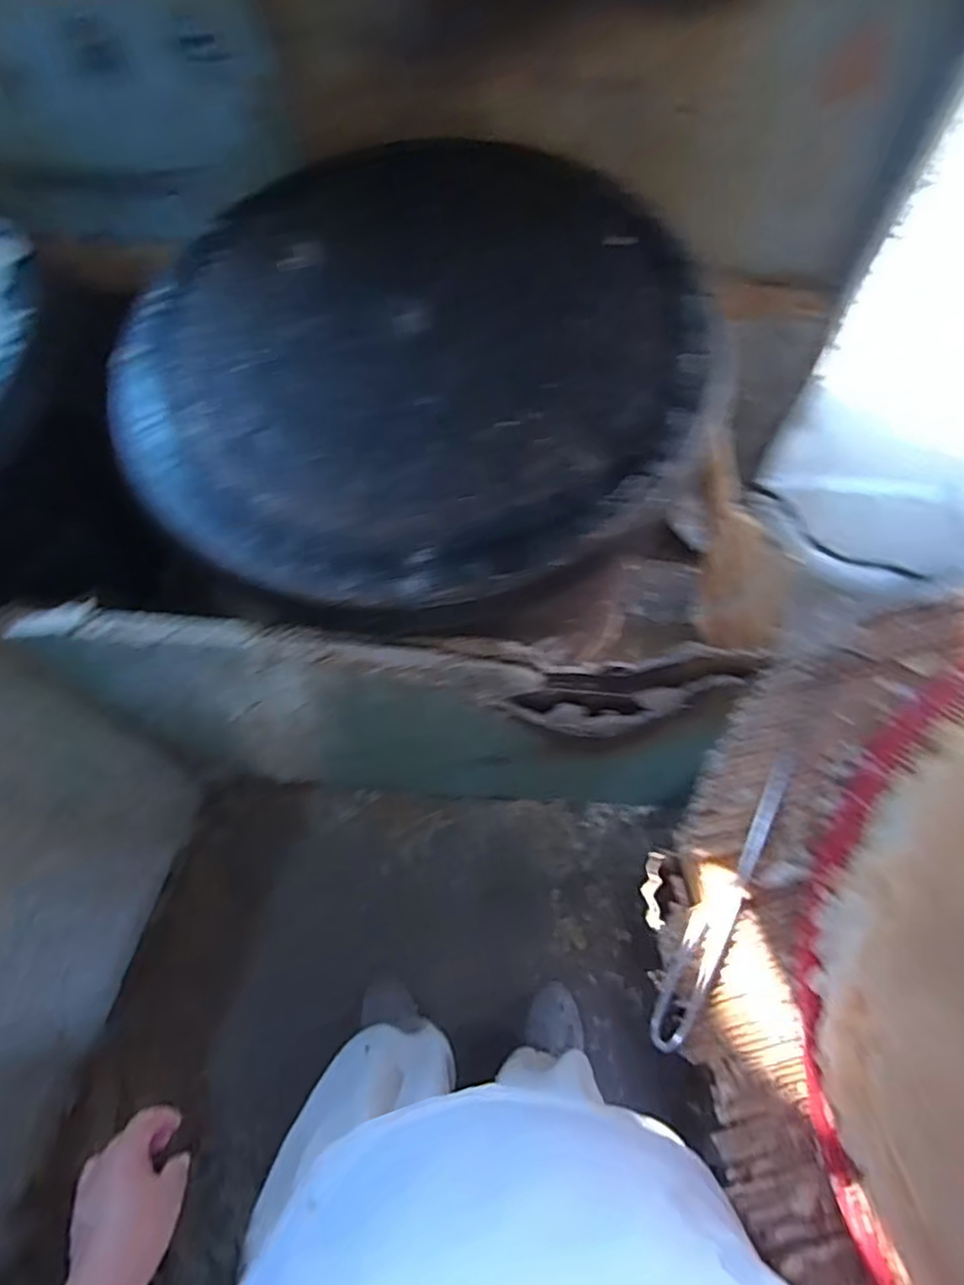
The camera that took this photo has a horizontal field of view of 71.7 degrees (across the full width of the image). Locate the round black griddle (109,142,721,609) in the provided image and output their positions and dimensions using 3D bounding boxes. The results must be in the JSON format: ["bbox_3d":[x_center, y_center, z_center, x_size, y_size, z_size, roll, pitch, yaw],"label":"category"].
[{"bbox_3d":[-0.079,-0.313,0.697,0.586,0.037,0.578,-1,68,2],"label":"round black griddle"}]

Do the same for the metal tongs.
[{"bbox_3d":[0.206,0.210,0.552,0.030,0.015,0.255,28,72,13],"label":"metal tongs"}]

